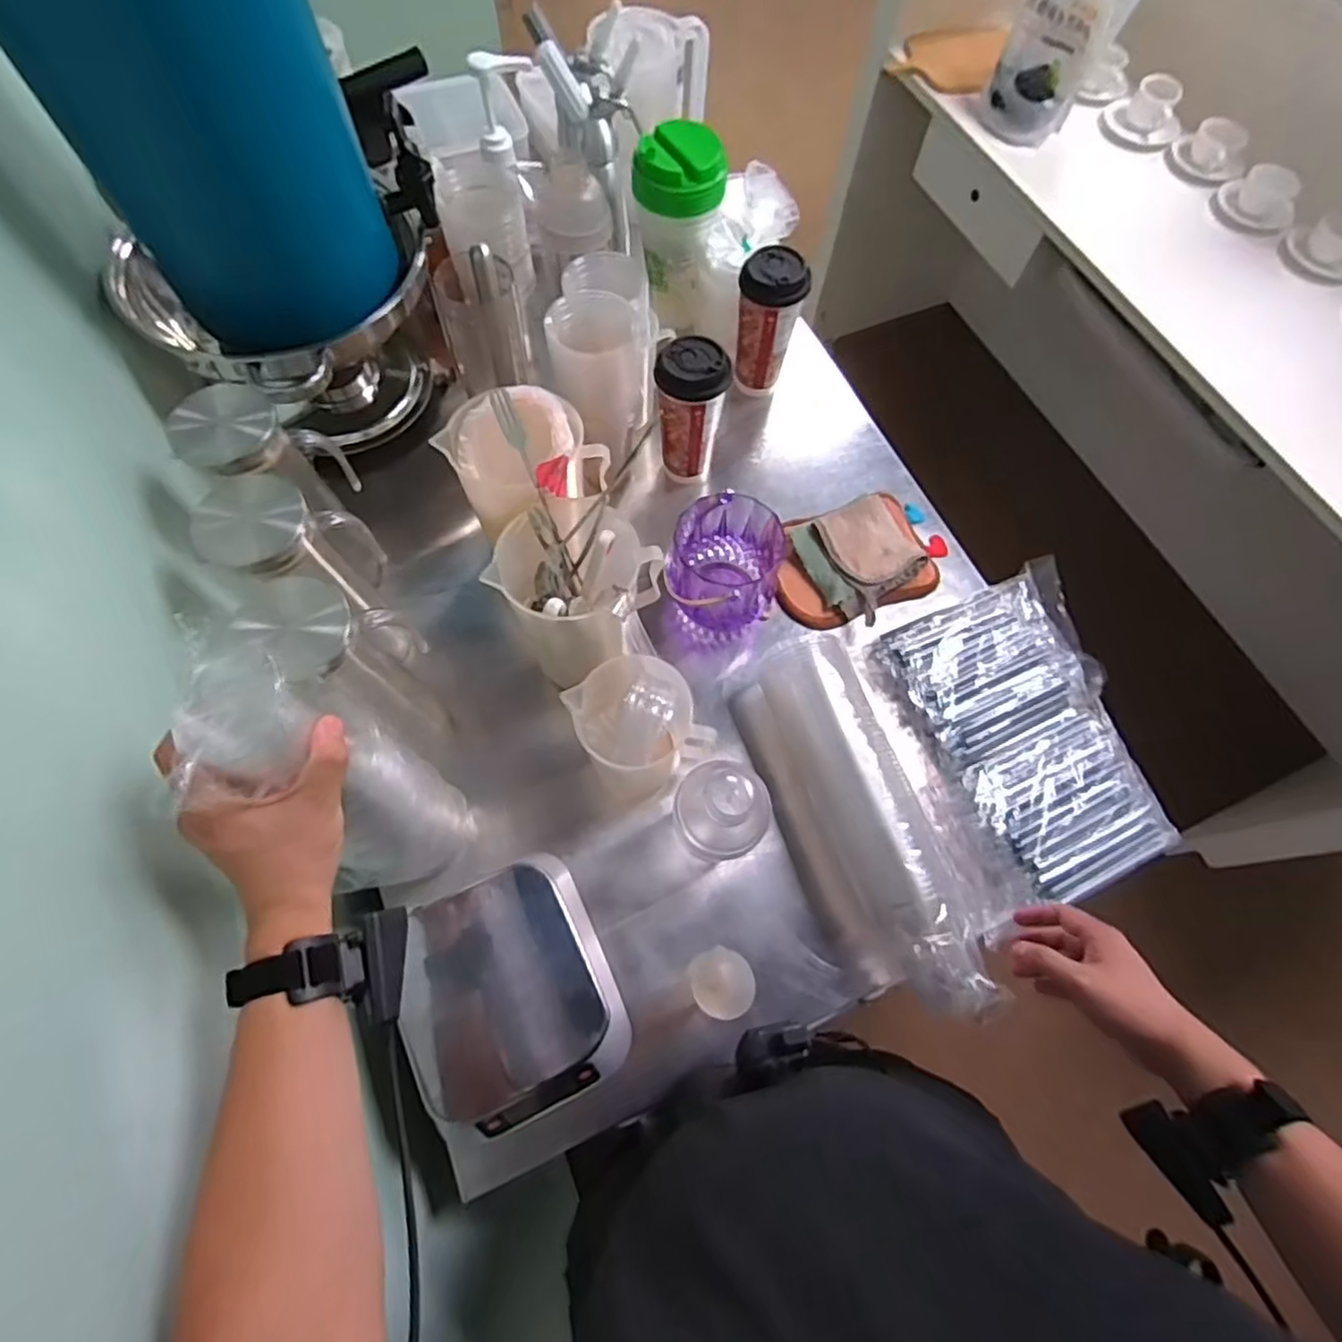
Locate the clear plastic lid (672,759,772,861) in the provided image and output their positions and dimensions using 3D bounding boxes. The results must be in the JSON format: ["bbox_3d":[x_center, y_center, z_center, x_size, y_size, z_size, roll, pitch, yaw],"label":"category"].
[{"bbox_3d":[0.046,0.118,0.589,0.088,0.063,0.084,1,67,-2],"label":"clear plastic lid"}]

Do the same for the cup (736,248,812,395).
[{"bbox_3d":[0.125,-0.454,0.884,0.080,0.176,0.080,13,67,3],"label":"cup"}]

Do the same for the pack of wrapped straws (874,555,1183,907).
[{"bbox_3d":[0.395,0.065,0.743,0.227,0.050,0.329,-18,69,-9],"label":"pack of wrapped straws"}]

